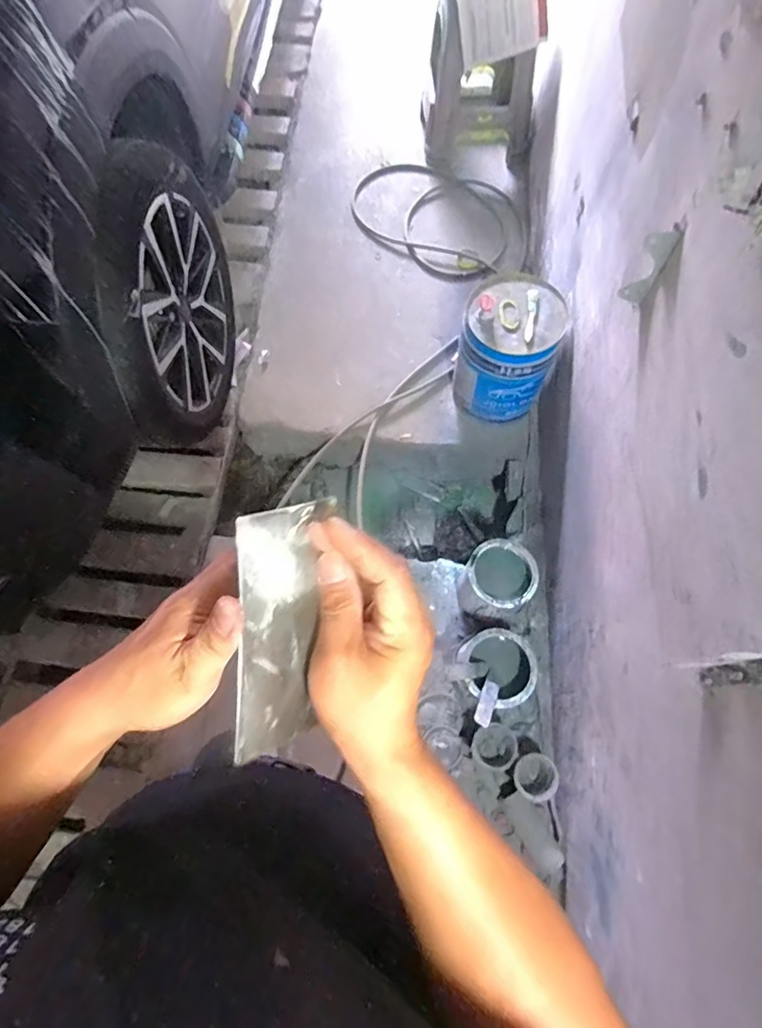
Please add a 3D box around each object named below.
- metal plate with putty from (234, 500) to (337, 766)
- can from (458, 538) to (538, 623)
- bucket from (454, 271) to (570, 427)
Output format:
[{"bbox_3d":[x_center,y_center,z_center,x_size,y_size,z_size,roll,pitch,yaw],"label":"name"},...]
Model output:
[{"bbox_3d":[-0.054,0.061,0.276,0.007,0.063,0.135,1,85,39],"label":"metal plate with putty"},{"bbox_3d":[0.285,0.176,1.272,0.159,0.190,0.165,0,69,0],"label":"can"},{"bbox_3d":[0.357,-0.463,1.452,0.262,0.350,0.284,20,70,8],"label":"bucket"}]

